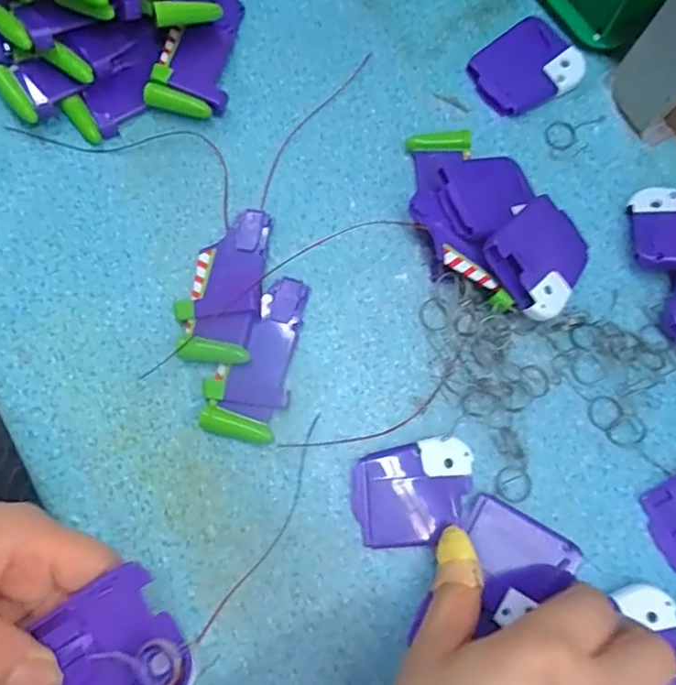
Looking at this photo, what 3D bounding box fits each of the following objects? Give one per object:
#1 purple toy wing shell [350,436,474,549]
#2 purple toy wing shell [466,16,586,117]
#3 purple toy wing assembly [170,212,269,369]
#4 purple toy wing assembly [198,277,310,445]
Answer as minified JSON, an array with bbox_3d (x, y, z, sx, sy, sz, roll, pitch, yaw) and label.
[{"bbox_3d":[0.039,0.077,0.280,0.063,0.009,0.047,-14,77,-5],"label":"purple toy wing shell"},{"bbox_3d":[0.115,-0.169,0.337,0.061,0.014,0.050,-33,80,-9],"label":"purple toy wing shell"},{"bbox_3d":[-0.061,-0.032,0.299,0.041,0.014,0.088,7,76,0],"label":"purple toy wing assembly"},{"bbox_3d":[-0.042,0.007,0.293,0.040,0.011,0.089,15,77,2],"label":"purple toy wing assembly"}]

